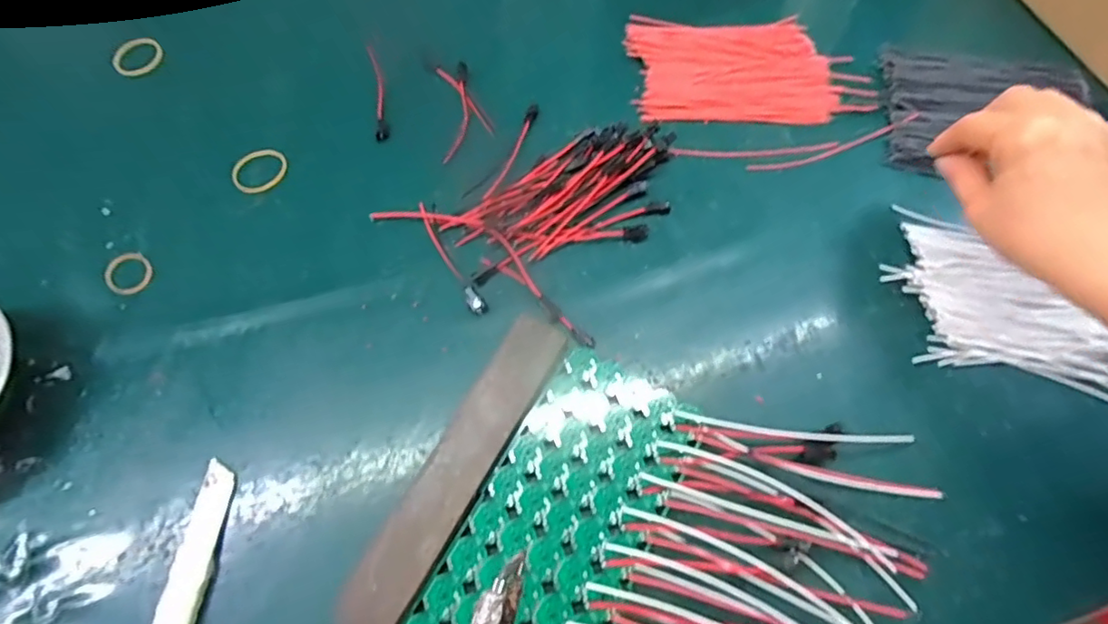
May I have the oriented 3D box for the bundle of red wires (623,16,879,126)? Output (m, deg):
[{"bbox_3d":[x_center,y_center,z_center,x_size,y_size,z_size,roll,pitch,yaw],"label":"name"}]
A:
[{"bbox_3d":[0.160,-0.204,0.467,0.189,0.009,0.110,0,66,1],"label":"bundle of red wires"}]

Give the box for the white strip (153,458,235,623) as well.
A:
[{"bbox_3d":[-0.201,0.138,0.314,0.021,0.007,0.104,3,66,2],"label":"white strip"}]

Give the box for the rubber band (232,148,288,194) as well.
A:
[{"bbox_3d":[-0.224,-0.108,0.428,0.039,0.004,0.039,0,66,1],"label":"rubber band"}]

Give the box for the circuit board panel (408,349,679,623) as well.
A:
[{"bbox_3d":[-0.003,0.127,0.321,0.083,0.014,0.213,28,69,12],"label":"circuit board panel"}]

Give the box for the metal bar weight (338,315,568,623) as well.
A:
[{"bbox_3d":[-0.054,0.090,0.332,0.036,0.020,0.200,27,69,12],"label":"metal bar weight"}]

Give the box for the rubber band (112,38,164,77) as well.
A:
[{"bbox_3d":[-0.352,-0.217,0.477,0.040,0.004,0.040,5,66,3],"label":"rubber band"}]

